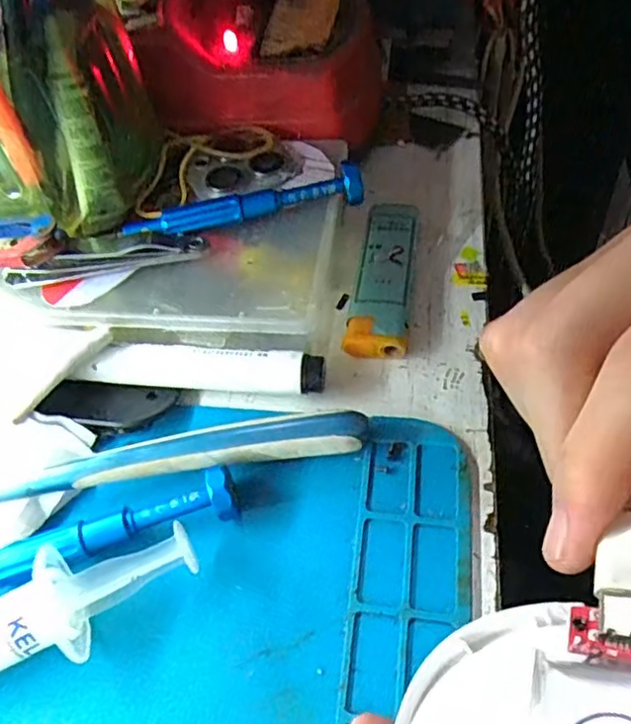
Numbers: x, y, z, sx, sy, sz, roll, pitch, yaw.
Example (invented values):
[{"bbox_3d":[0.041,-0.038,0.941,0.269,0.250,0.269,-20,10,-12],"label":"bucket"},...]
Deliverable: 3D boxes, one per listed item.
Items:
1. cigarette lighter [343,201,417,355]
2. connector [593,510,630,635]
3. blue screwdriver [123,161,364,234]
[{"bbox_3d":[0.027,-0.035,0.249,0.022,0.010,0.077,3,53,11],"label":"cigarette lighter"},{"bbox_3d":[0.060,0.041,0.119,0.010,0.006,0.022,-3,42,37],"label":"connector"},{"bbox_3d":[-0.027,-0.060,0.236,0.089,0.013,0.011,-11,52,0],"label":"blue screwdriver"}]

